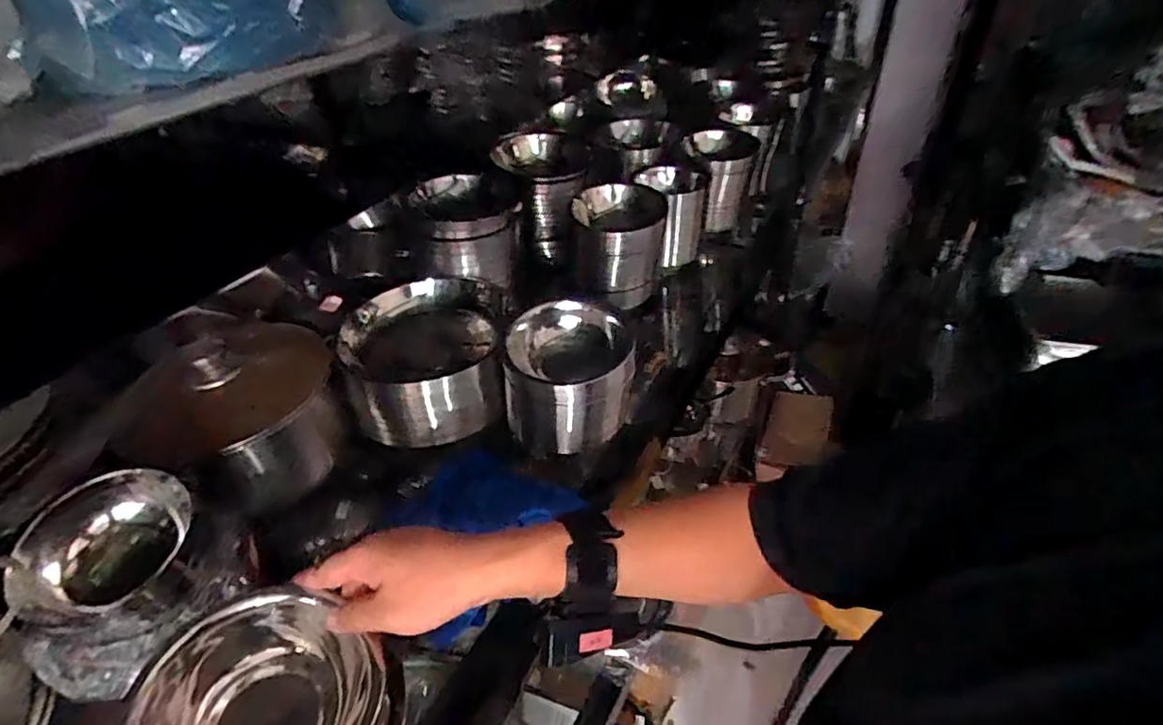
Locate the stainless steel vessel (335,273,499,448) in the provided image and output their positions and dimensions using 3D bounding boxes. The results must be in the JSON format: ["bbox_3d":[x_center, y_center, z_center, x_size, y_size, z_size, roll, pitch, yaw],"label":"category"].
[{"bbox_3d":[-0.182,-0.006,0.676,0.168,0.118,0.174,-3,40,3],"label":"stainless steel vessel"}]

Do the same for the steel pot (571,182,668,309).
[{"bbox_3d":[0.053,-0.160,0.788,0.114,0.137,0.108,-3,40,3],"label":"steel pot"}]

